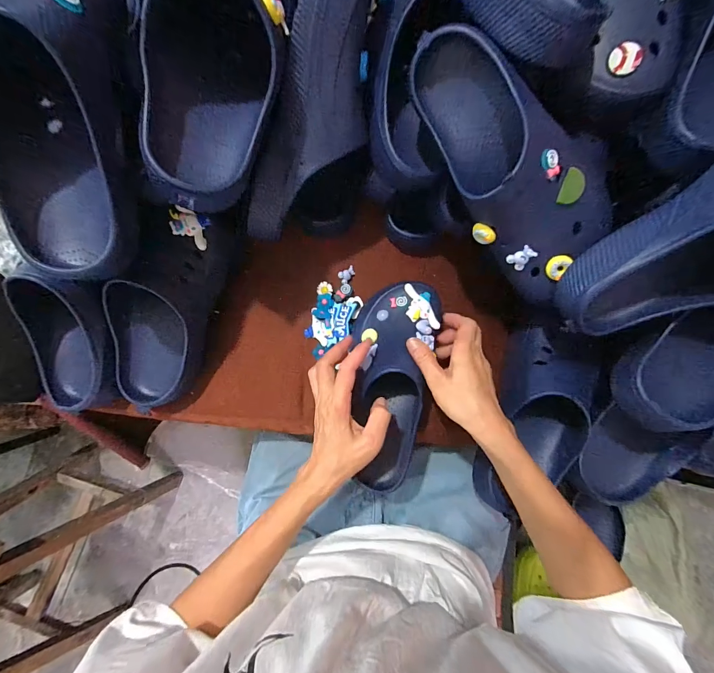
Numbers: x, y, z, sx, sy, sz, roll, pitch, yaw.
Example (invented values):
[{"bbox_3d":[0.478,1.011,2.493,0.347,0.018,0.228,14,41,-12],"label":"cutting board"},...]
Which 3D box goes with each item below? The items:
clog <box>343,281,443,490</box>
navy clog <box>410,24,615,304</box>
[{"bbox_3d":[0.045,0.056,0.417,0.106,0.074,0.250,5,87,0],"label":"clog"},{"bbox_3d":[0.143,-0.161,0.337,0.269,0.115,0.095,49,42,-3],"label":"navy clog"}]

